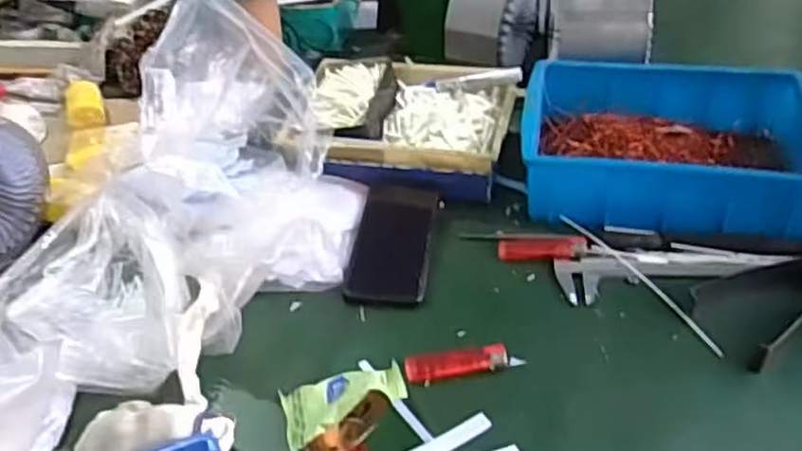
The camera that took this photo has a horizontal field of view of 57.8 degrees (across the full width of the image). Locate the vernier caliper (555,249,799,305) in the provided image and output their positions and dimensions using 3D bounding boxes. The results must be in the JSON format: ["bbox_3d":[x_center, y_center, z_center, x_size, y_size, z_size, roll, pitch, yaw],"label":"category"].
[{"bbox_3d":[0.254,0.038,0.681,0.211,0.020,0.061,-6,40,-3],"label":"vernier caliper"}]

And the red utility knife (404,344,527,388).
[{"bbox_3d":[0.052,0.112,0.603,0.095,0.011,0.026,-7,40,-4],"label":"red utility knife"}]

